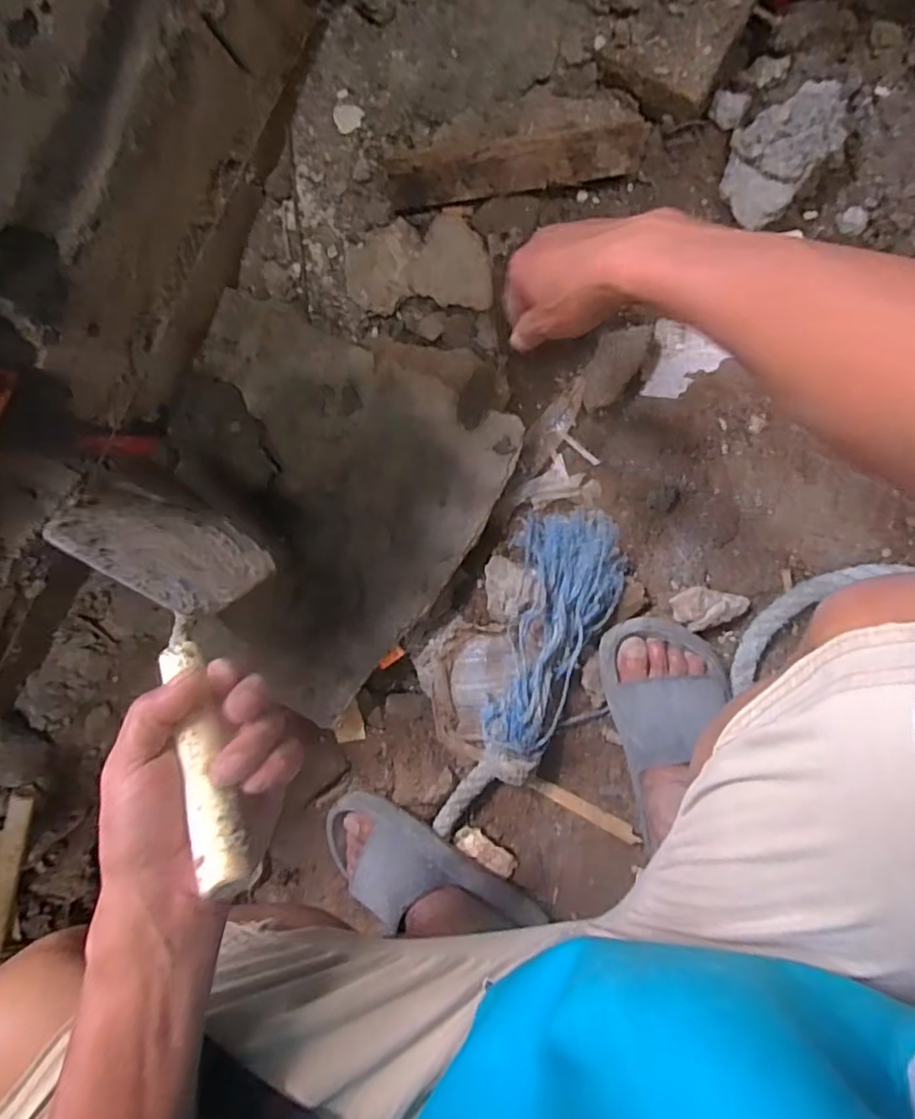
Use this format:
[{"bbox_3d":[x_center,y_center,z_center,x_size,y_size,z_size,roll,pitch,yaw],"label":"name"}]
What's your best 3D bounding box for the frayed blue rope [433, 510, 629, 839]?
[{"bbox_3d":[0.063,0.138,0.654,0.116,0.045,0.396,23,100,1],"label":"frayed blue rope"}]

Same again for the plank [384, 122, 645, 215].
[{"bbox_3d":[0.054,-0.372,0.575,0.241,0.026,0.049,-7,98,6],"label":"plank"}]

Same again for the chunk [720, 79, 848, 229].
[{"bbox_3d":[0.289,-0.368,0.558,0.076,0.049,0.109,42,100,-2],"label":"chunk"}]

